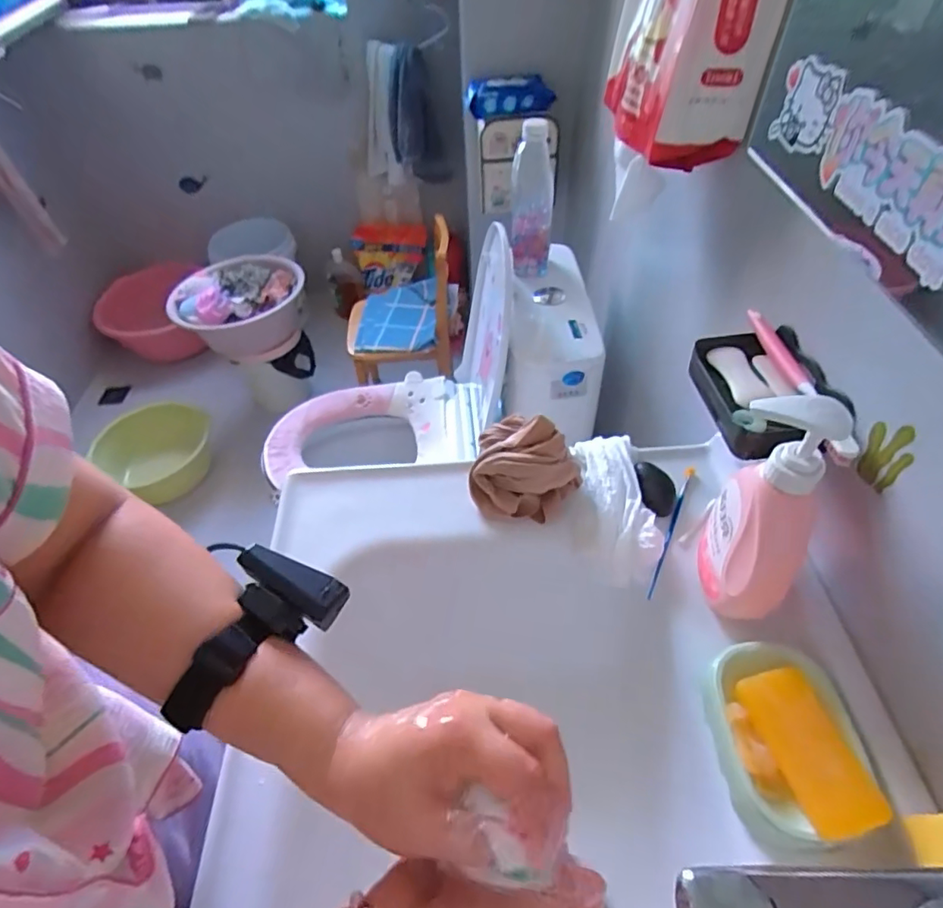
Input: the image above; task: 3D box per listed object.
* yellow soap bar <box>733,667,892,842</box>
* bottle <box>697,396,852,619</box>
[{"bbox_3d":[0.235,0.206,0.382,0.047,0.017,0.103,-12,49,-7],"label":"yellow soap bar"},{"bbox_3d":[0.221,0.043,0.412,0.065,0.194,0.092,14,51,15],"label":"bottle"}]

